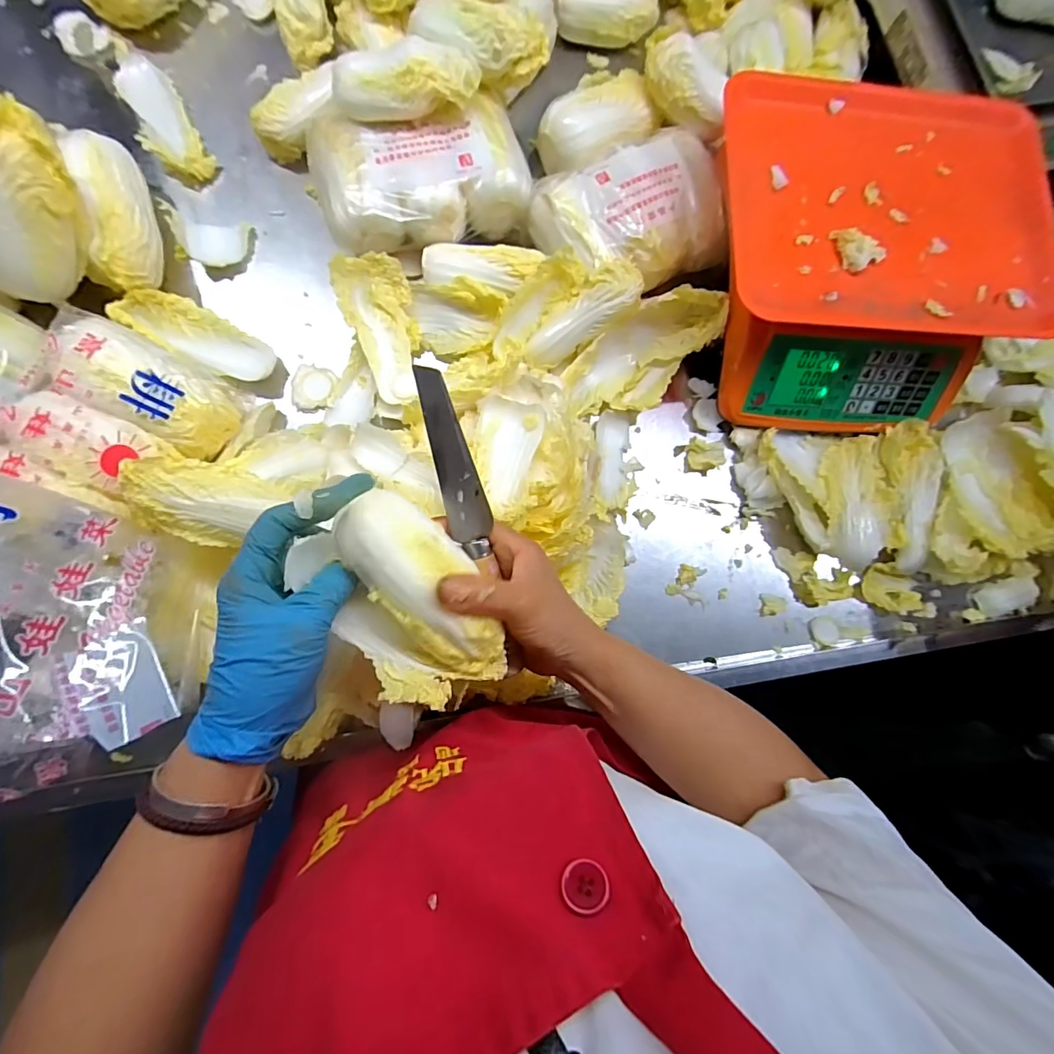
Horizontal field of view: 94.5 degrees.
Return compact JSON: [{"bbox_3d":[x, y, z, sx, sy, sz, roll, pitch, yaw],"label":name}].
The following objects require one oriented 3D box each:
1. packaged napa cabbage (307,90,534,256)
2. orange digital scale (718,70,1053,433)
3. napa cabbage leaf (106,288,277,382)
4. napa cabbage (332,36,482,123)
[{"bbox_3d":[-0.098,-0.329,0.459,0.188,0.063,0.119,-16,84,-8],"label":"packaged napa cabbage"},{"bbox_3d":[0.310,-0.248,0.451,0.290,0.092,0.288,1,82,-6],"label":"orange digital scale"},{"bbox_3d":[-0.289,-0.170,0.433,0.127,0.030,0.052,28,80,-1],"label":"napa cabbage leaf"},{"bbox_3d":[-0.103,-0.383,0.419,0.124,0.036,0.051,-6,83,-7],"label":"napa cabbage"}]

